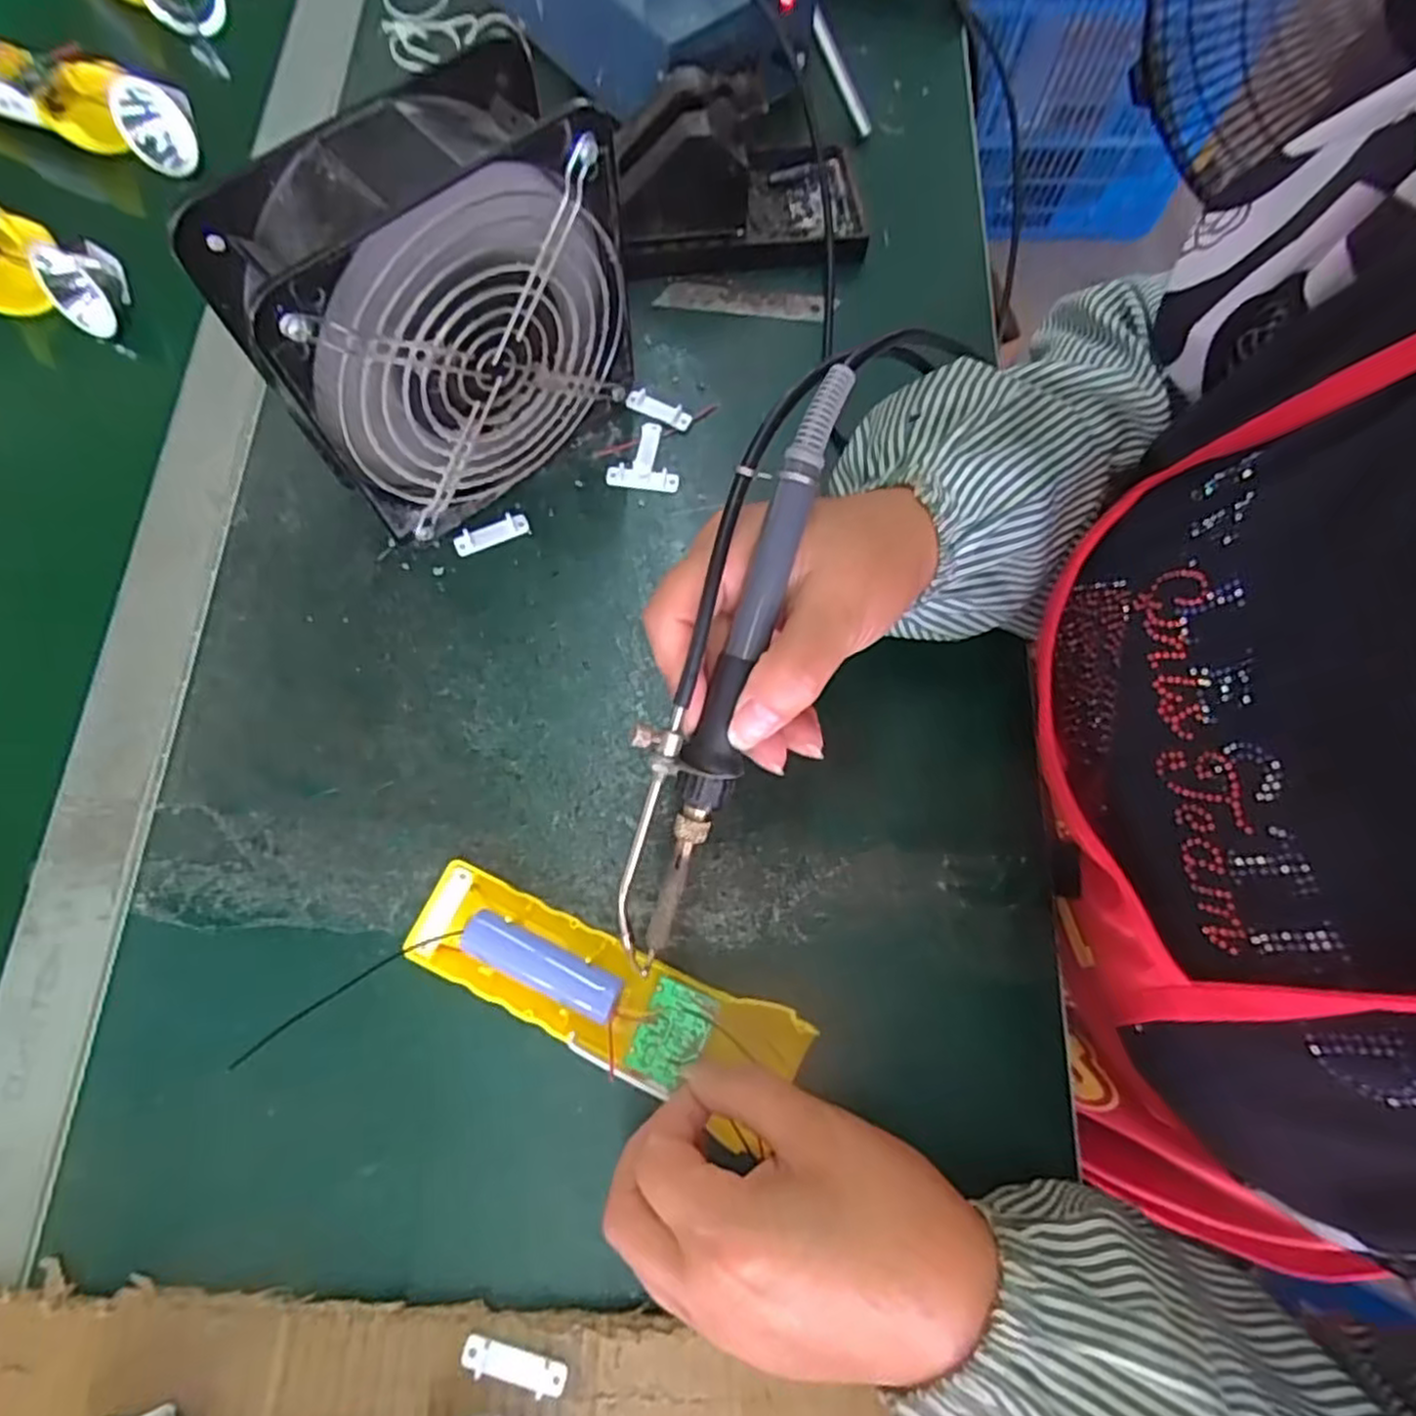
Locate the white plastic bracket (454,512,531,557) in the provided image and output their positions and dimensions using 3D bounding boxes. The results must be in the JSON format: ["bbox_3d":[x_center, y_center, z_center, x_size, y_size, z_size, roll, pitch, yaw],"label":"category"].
[{"bbox_3d":[-0.108,-0.087,0.369,0.037,0.005,0.010,-23,74,-10],"label":"white plastic bracket"}]

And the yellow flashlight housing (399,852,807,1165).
[{"bbox_3d":[-0.042,0.109,0.286,0.158,0.018,0.045,19,72,9],"label":"yellow flashlight housing"}]

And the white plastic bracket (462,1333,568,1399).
[{"bbox_3d":[-0.068,0.231,0.260,0.037,0.006,0.011,13,71,2],"label":"white plastic bracket"}]

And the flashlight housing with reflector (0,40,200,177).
[{"bbox_3d":[-0.407,-0.373,0.446,0.208,0.041,0.044,19,72,4],"label":"flashlight housing with reflector"}]

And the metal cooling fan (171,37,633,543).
[{"bbox_3d":[-0.106,-0.158,0.316,0.150,0.150,0.062,-43,78,-14],"label":"metal cooling fan"}]

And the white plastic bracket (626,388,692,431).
[{"bbox_3d":[-0.026,-0.161,0.397,0.036,0.007,0.011,26,72,6],"label":"white plastic bracket"}]

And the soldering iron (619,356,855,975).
[{"bbox_3d":[0.002,-0.009,0.242,0.031,0.018,0.207,17,98,4],"label":"soldering iron"}]

